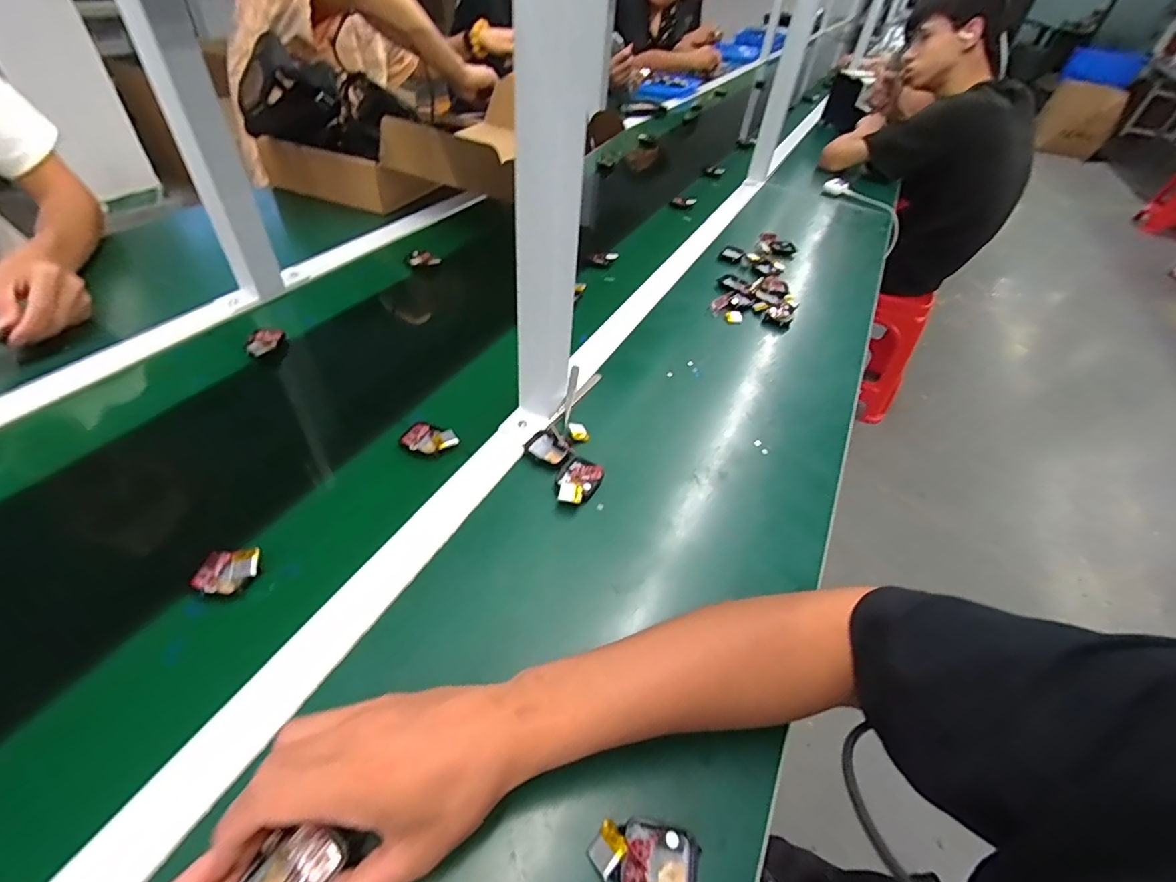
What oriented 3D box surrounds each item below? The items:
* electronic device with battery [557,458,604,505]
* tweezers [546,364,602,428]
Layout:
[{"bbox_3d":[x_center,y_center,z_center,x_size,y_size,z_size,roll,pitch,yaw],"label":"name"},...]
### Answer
[{"bbox_3d":[-0.009,0.039,0.488,0.038,0.014,0.060,23,46,15],"label":"electronic device with battery"},{"bbox_3d":[-0.014,-0.050,0.570,0.037,0.012,0.118,14,44,6],"label":"tweezers"}]

